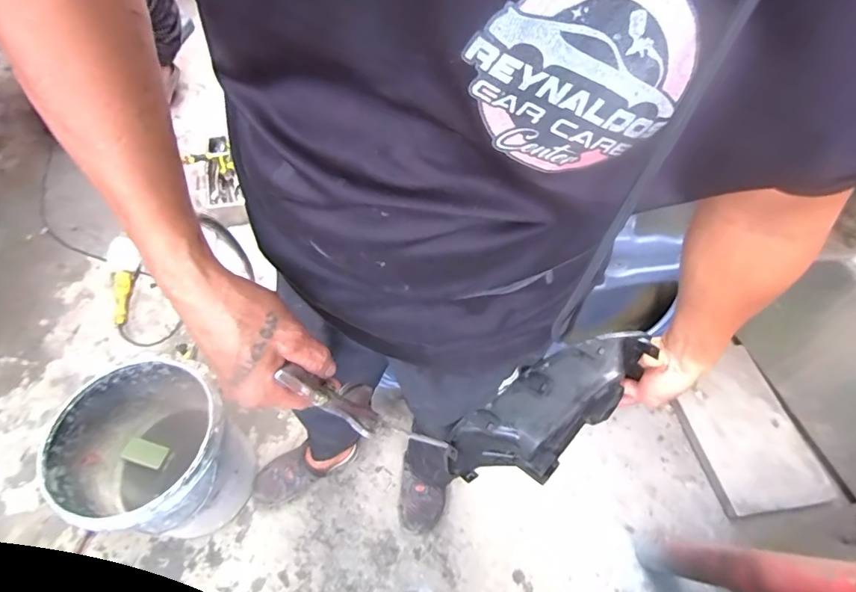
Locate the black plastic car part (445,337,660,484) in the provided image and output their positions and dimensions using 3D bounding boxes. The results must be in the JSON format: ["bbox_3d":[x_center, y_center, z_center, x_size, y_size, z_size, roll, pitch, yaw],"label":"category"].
[{"bbox_3d":[0.152,0.154,0.582,0.296,0.080,0.109,-38,65,10],"label":"black plastic car part"}]

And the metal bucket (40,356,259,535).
[{"bbox_3d":[-0.565,0.341,0.967,0.301,0.308,0.283,1,56,-2],"label":"metal bucket"}]

